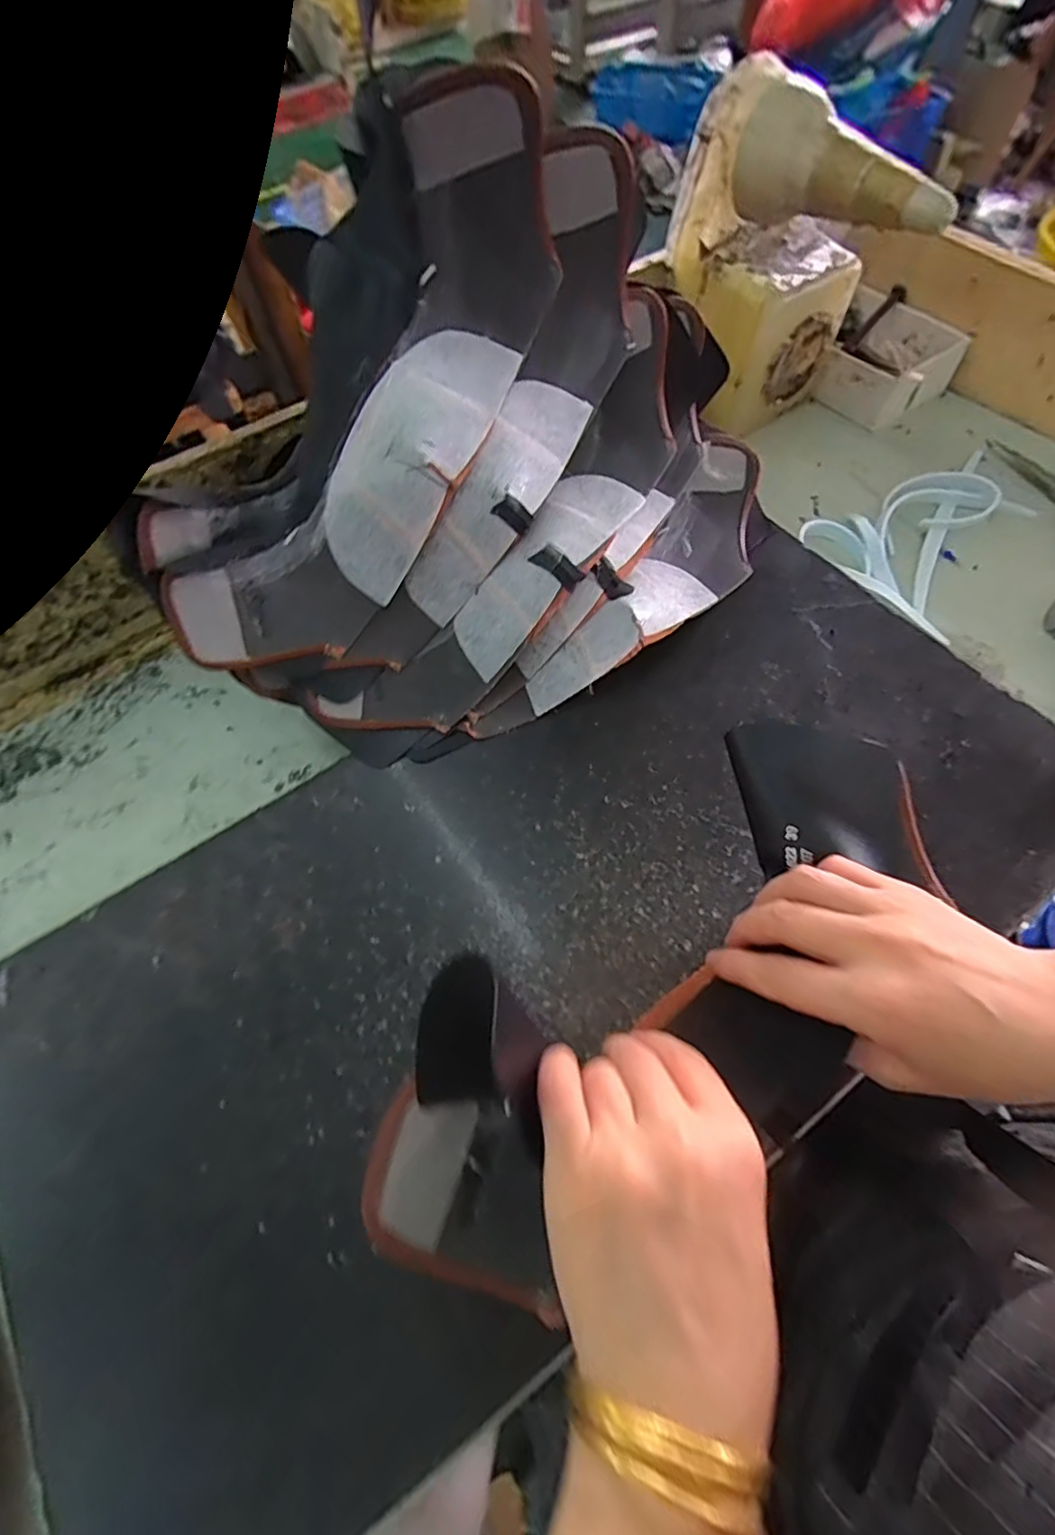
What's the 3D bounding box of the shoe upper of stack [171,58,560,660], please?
[{"bbox_3d":[-0.081,-0.164,0.301,0.055,0.098,0.280,46,109,24],"label":"shoe upper of stack"}]

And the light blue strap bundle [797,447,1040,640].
[{"bbox_3d":[0.324,-0.176,0.449,0.185,0.018,0.129,-26,63,-11],"label":"light blue strap bundle"}]

